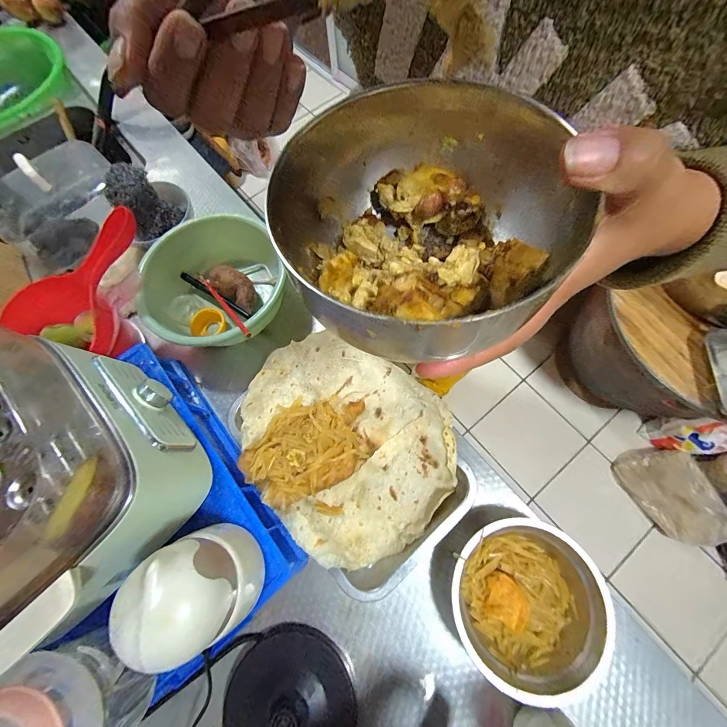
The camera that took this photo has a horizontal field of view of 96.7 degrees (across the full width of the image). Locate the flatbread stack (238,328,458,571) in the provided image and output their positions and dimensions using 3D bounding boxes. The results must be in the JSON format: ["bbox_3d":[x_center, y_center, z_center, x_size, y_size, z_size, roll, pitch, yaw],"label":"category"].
[{"bbox_3d":[-0.030,0.112,0.438,0.297,0.045,0.235,32,74,13],"label":"flatbread stack"}]

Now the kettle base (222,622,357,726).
[{"bbox_3d":[-0.079,0.377,0.355,0.139,0.035,0.125,40,77,15],"label":"kettle base"}]

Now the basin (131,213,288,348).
[{"bbox_3d":[-0.236,-0.111,0.516,0.189,0.087,0.211,-40,73,-11],"label":"basin"}]

